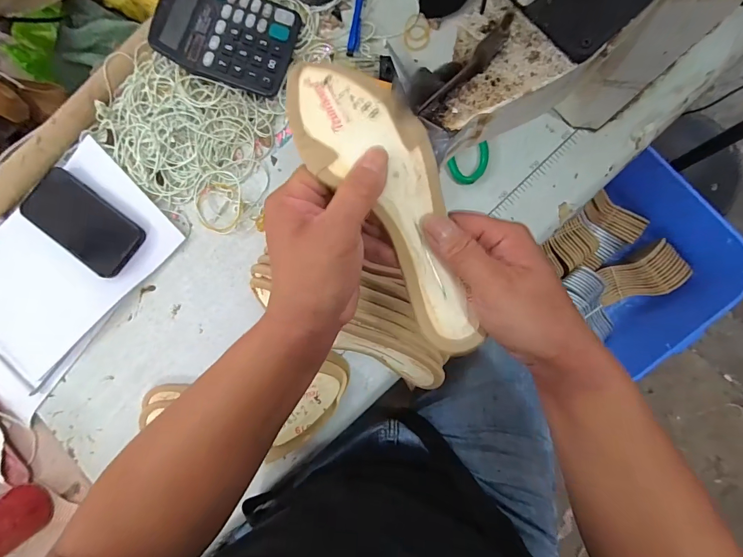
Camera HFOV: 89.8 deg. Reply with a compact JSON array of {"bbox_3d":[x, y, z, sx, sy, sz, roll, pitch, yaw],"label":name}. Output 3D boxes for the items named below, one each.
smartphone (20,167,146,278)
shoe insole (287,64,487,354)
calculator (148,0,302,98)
[{"bbox_3d":[-0.360,-0.071,0.462,0.152,0.010,0.078,36,90,7],"label":"smartphone"},{"bbox_3d":[0.015,-0.054,0.267,0.076,0.025,0.230,-28,93,3],"label":"shoe insole"},{"bbox_3d":[-0.168,-0.287,0.442,0.145,0.029,0.116,14,83,-12],"label":"calculator"}]

